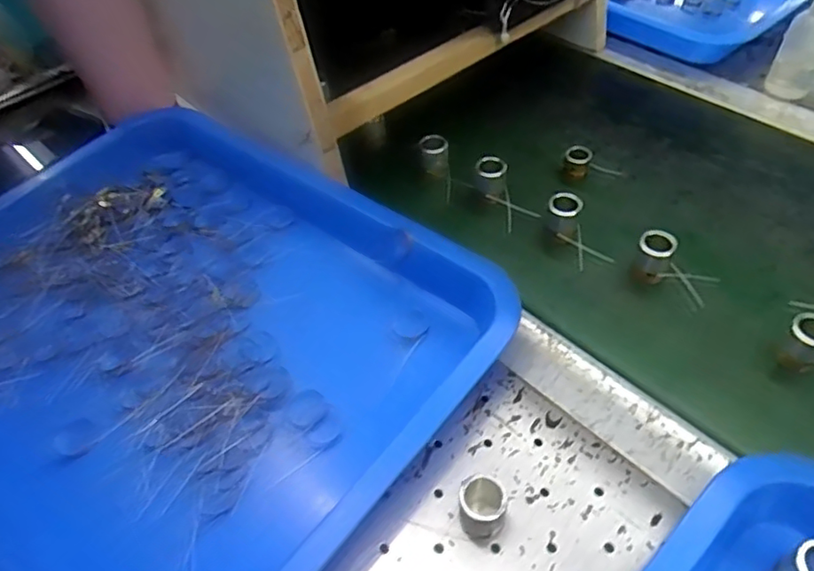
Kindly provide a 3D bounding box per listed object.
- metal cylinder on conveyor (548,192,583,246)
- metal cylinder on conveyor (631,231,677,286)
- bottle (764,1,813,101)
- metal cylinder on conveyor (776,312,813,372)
[{"bbox_3d":[0.112,-0.049,0.431,0.021,0.027,0.023,12,53,14],"label":"metal cylinder on conveyor"},{"bbox_3d":[0.165,-0.020,0.403,0.022,0.030,0.019,20,55,20],"label":"metal cylinder on conveyor"},{"bbox_3d":[0.336,-0.201,0.508,0.035,0.083,0.032,30,59,25],"label":"bottle"},{"bbox_3d":[0.234,0.035,0.355,0.020,0.033,0.022,-37,57,-23],"label":"metal cylinder on conveyor"}]

